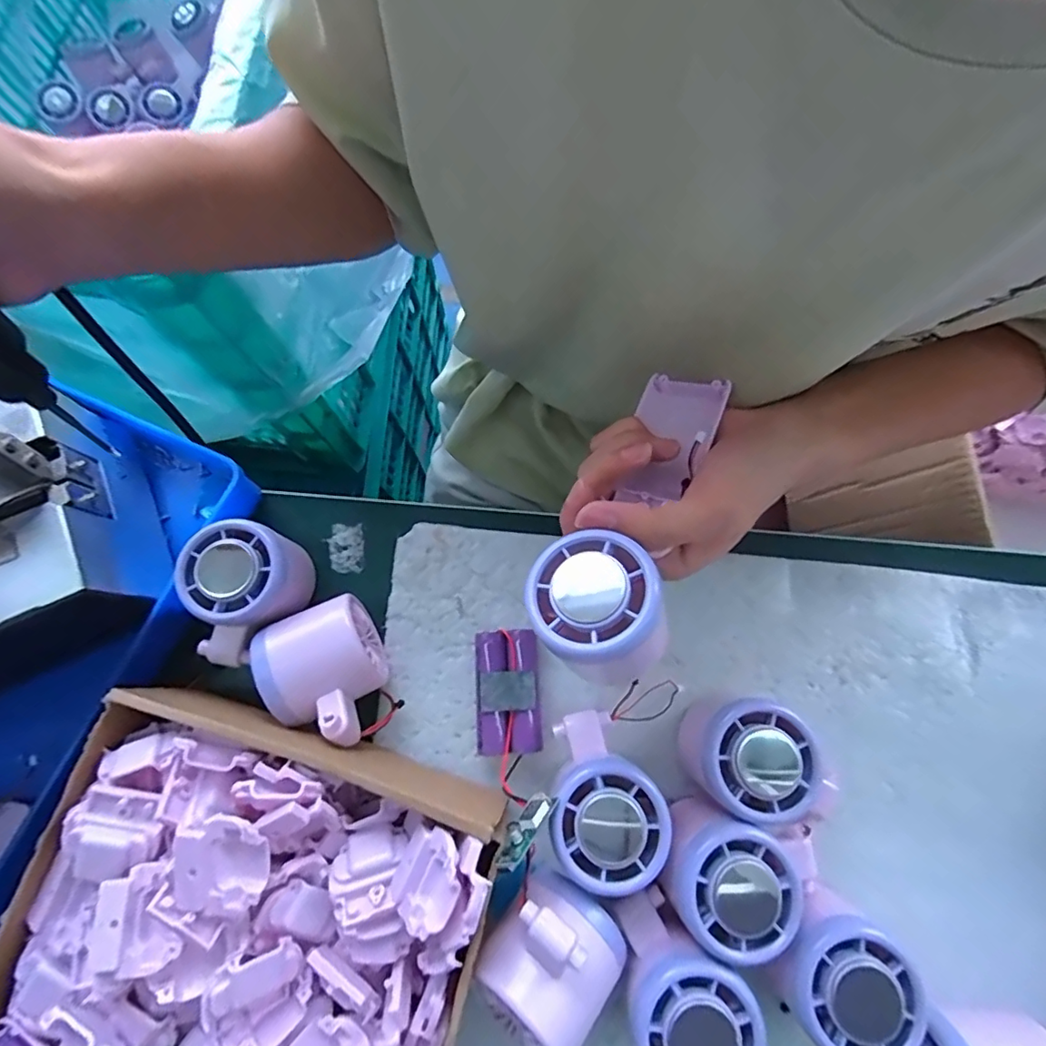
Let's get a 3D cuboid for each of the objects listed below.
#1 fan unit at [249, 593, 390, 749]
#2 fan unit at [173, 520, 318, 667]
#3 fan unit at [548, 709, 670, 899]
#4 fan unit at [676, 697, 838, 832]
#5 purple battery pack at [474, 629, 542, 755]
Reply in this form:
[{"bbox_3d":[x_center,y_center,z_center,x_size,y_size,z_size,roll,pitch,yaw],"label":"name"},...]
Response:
[{"bbox_3d":[-0.104,0.081,0.291,0.057,0.053,0.071,-27,78,-7],"label":"fan unit"},{"bbox_3d":[-0.154,0.041,0.305,0.058,0.055,0.076,20,77,4],"label":"fan unit"},{"bbox_3d":[0.041,0.136,0.273,0.052,0.054,0.073,5,76,0],"label":"fan unit"},{"bbox_3d":[0.116,0.121,0.279,0.058,0.054,0.053,0,76,-1],"label":"fan unit"},{"bbox_3d":[-0.009,0.093,0.305,0.034,0.021,0.064,-2,77,-1],"label":"purple battery pack"}]

